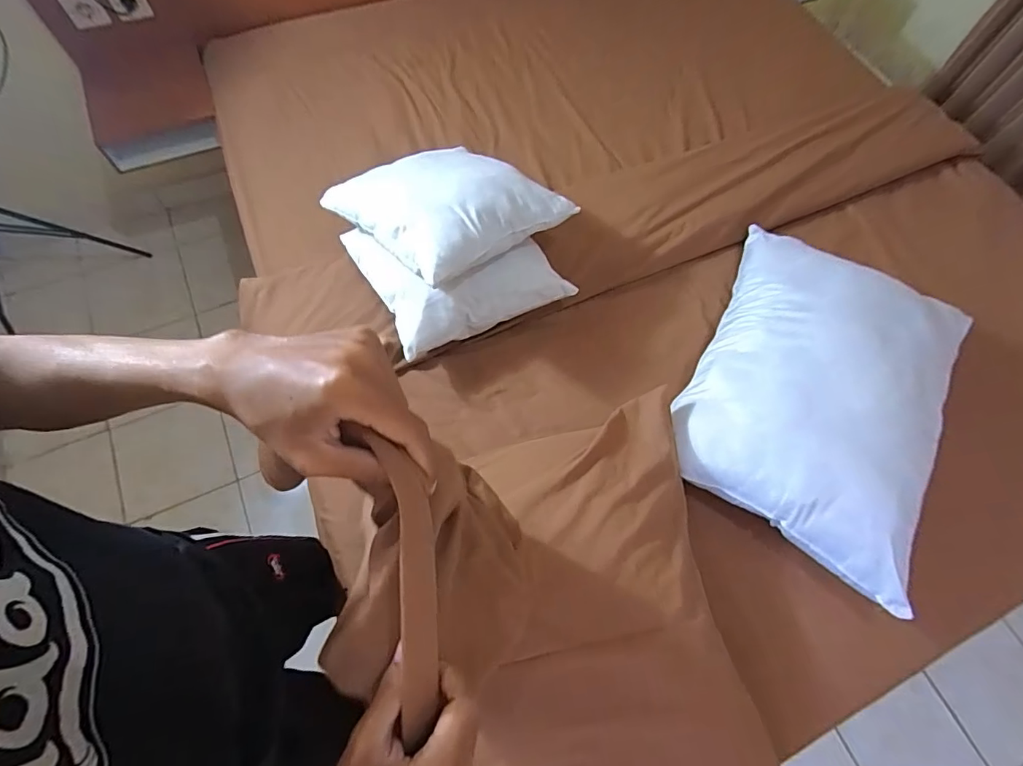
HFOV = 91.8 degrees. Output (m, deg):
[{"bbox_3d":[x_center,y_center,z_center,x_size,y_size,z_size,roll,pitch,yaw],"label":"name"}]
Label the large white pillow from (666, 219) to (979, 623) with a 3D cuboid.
[{"bbox_3d":[0.561,-0.009,0.876,0.408,0.146,0.576,29,68,11],"label":"large white pillow"}]

